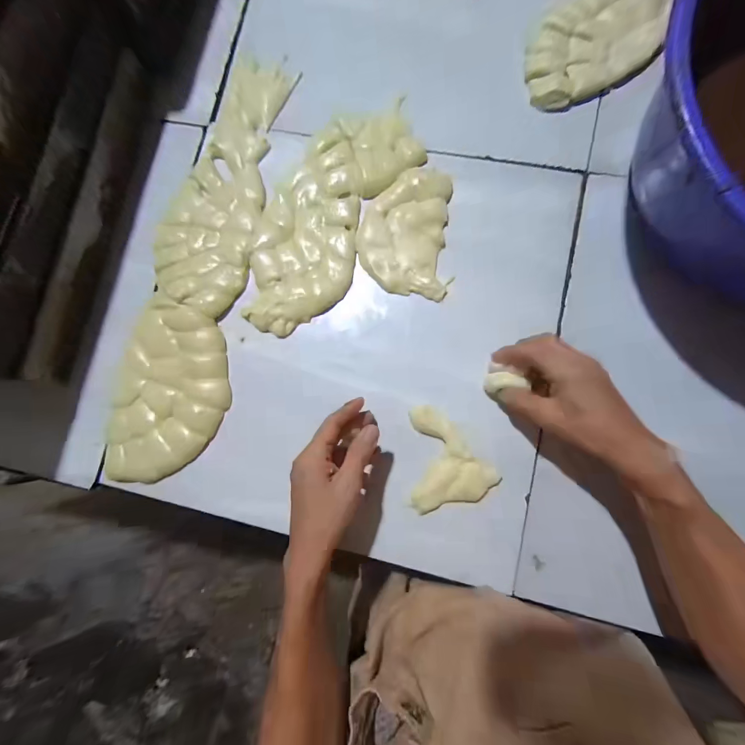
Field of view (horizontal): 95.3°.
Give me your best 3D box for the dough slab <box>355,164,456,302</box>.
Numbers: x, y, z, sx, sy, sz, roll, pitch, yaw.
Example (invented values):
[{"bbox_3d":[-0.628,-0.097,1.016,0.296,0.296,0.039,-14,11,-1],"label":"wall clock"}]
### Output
[{"bbox_3d":[0.038,-0.173,0.414,0.110,0.018,0.164,-1,82,6],"label":"dough slab"}]

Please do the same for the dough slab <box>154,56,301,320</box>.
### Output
[{"bbox_3d":[-0.189,-0.256,0.439,0.123,0.020,0.356,15,84,8],"label":"dough slab"}]

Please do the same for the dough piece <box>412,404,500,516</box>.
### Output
[{"bbox_3d":[0.068,0.099,0.371,0.088,0.014,0.114,-41,80,0],"label":"dough piece"}]

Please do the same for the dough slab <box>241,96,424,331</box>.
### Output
[{"bbox_3d":[-0.062,-0.194,0.429,0.135,0.015,0.307,31,87,9],"label":"dough slab"}]

